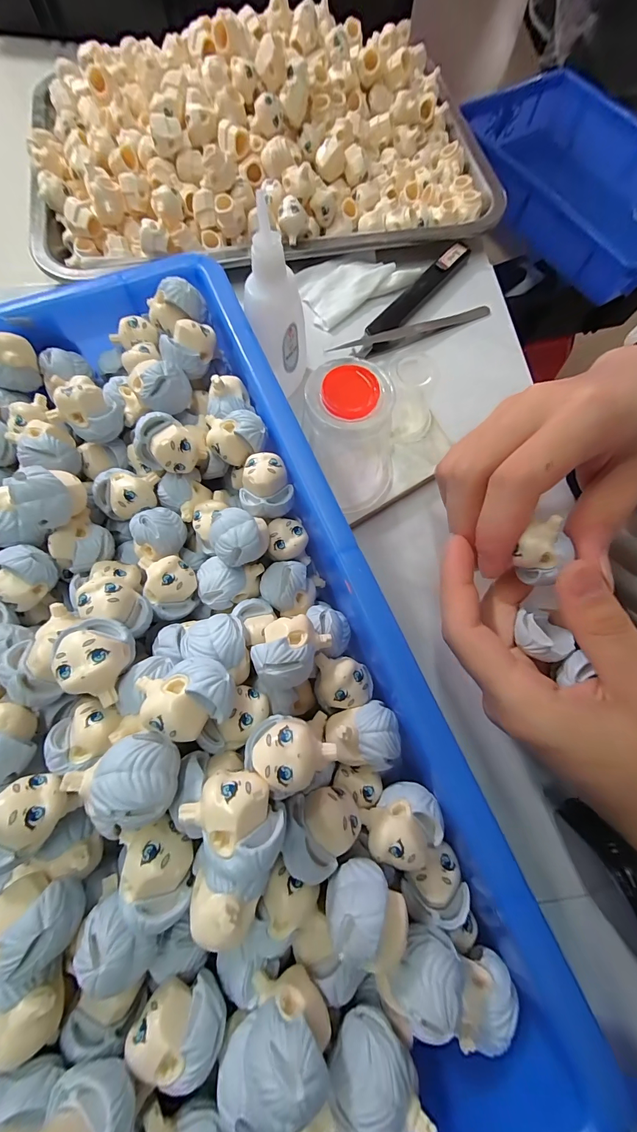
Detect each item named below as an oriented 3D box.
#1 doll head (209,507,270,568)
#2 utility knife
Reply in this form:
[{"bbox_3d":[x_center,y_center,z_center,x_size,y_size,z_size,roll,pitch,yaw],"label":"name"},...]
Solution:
[{"bbox_3d":[-0.033,-0.011,0.152,0.023,0.017,0.024,1,73,-2],"label":"doll head"},{"bbox_3d":[0.068,-0.194,0.258,0.018,0.006,0.130,37,76,9],"label":"utility knife"}]

